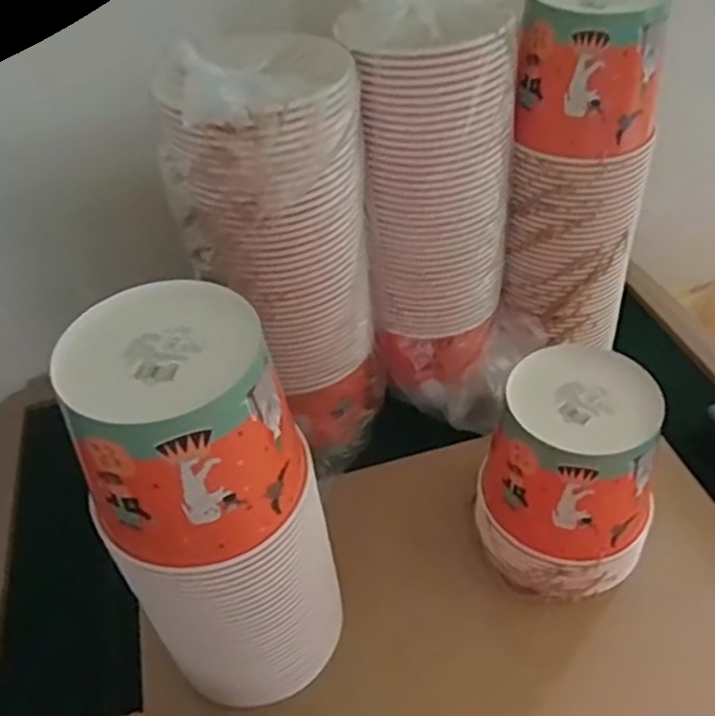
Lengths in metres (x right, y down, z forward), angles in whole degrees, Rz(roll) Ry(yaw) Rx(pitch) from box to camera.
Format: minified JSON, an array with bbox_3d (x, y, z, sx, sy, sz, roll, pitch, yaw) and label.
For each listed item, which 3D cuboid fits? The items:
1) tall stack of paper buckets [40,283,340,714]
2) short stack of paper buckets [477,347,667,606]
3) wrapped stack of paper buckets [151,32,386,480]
[{"bbox_3d":[-0.107,0.115,0.536,0.137,0.316,0.134,20,48,25],"label":"tall stack of paper buckets"},{"bbox_3d":[0.192,0.106,0.655,0.146,0.187,0.139,7,44,14],"label":"short stack of paper buckets"},{"bbox_3d":[-0.066,-0.084,0.687,0.168,0.415,0.146,-20,44,-15],"label":"wrapped stack of paper buckets"}]

